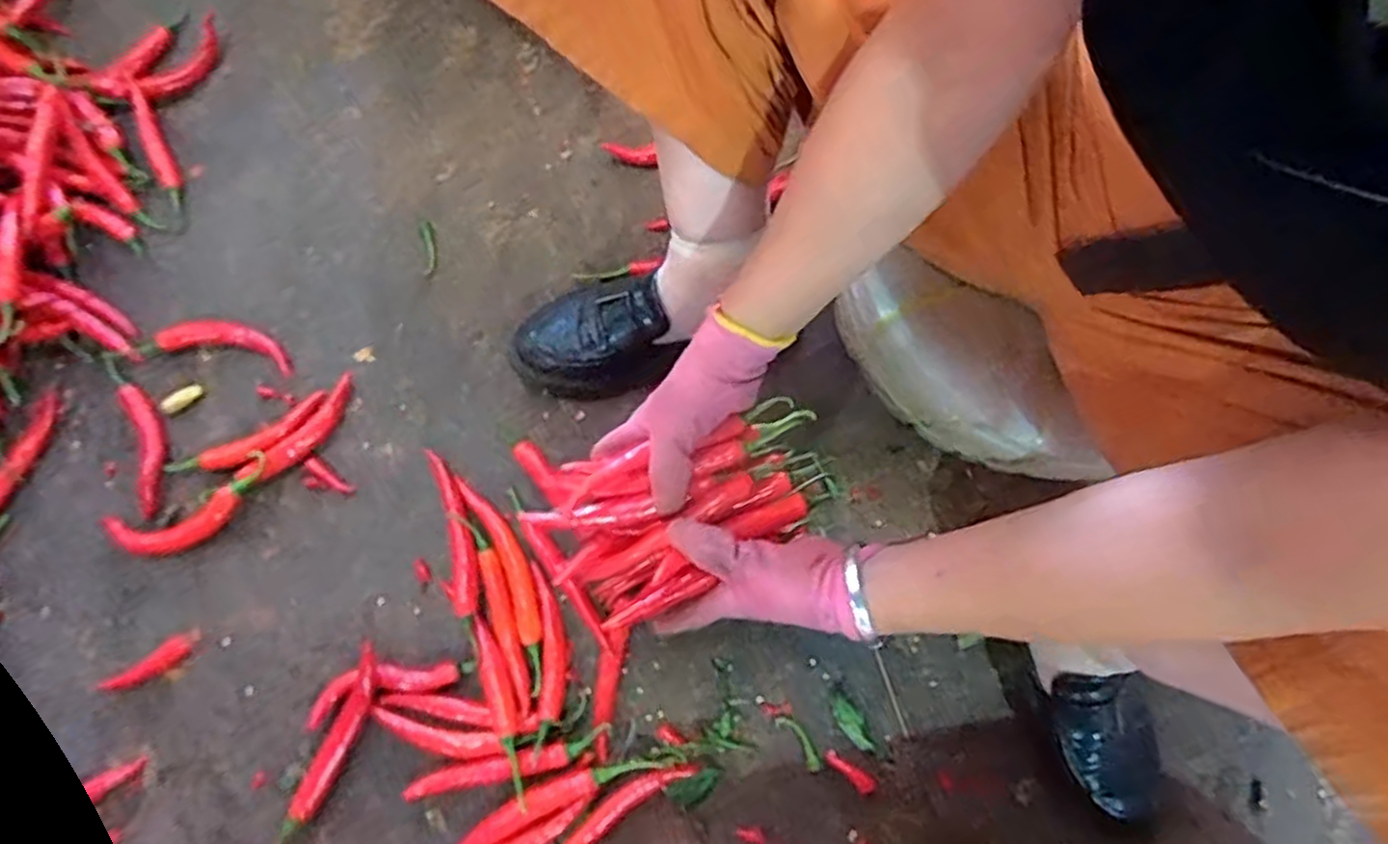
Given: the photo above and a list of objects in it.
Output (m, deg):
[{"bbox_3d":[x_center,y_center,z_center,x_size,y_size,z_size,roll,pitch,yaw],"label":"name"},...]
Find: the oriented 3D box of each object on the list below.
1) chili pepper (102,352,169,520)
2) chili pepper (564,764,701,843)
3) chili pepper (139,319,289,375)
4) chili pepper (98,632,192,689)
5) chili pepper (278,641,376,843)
[{"bbox_3d":[-0.472,0.007,0.648,0.031,0.015,0.142,-17,77,-3],"label":"chili pepper"},{"bbox_3d":[-0.069,0.301,0.577,0.154,0.015,0.023,-33,79,-7],"label":"chili pepper"},{"bbox_3d":[-0.414,-0.071,0.667,0.130,0.018,0.043,7,77,2],"label":"chili pepper"},{"bbox_3d":[-0.439,0.194,0.610,0.066,0.011,0.022,-29,79,-6],"label":"chili pepper"},{"bbox_3d":[-0.279,0.256,0.583,0.025,0.026,0.170,24,78,6],"label":"chili pepper"}]

